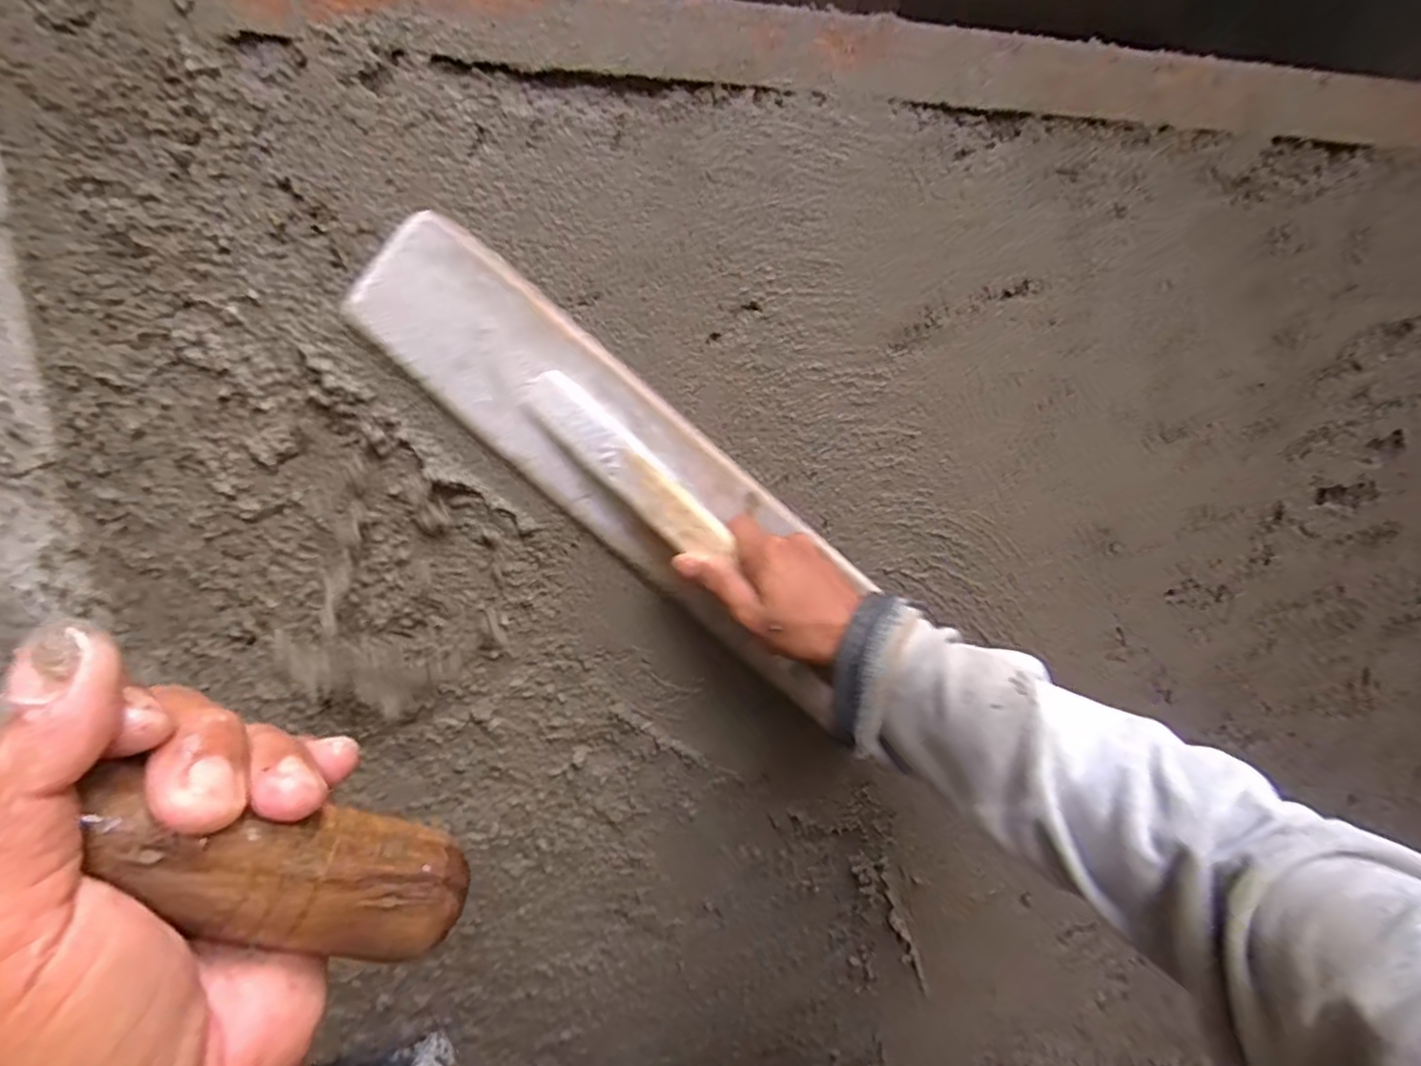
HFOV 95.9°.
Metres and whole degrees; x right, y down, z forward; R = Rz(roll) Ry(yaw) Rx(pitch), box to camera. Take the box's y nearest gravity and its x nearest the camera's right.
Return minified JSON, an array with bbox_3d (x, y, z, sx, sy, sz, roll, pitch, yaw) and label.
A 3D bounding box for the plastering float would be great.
[{"bbox_3d":[-0.030,-0.021,0.444,0.457,0.112,0.042,43,7,-19],"label":"plastering float"}]

